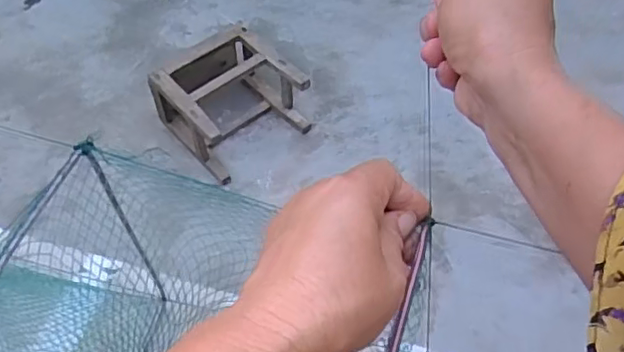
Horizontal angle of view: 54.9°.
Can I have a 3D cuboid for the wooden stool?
[{"bbox_3d":[-0.222,-0.206,1.583,0.301,0.196,0.320,-38,58,-21],"label":"wooden stool"}]

